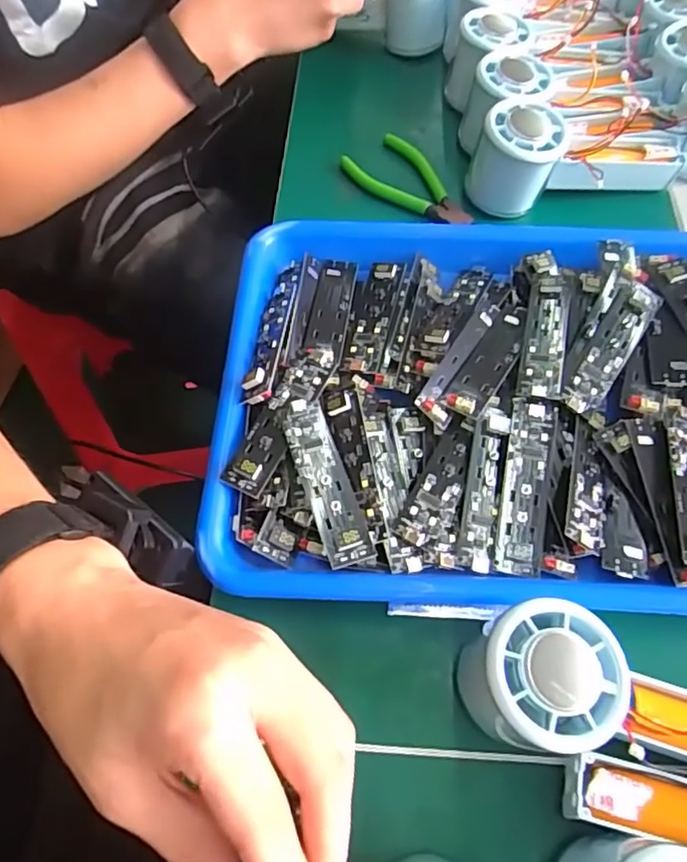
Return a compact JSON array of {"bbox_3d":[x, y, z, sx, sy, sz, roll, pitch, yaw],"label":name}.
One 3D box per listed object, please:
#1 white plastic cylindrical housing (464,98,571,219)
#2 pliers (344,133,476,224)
[{"bbox_3d":[0.123,-0.198,0.431,0.058,0.061,0.056,0,61,-1],"label":"white plastic cylindrical housing"},{"bbox_3d":[0.056,-0.189,0.464,0.059,0.015,0.110,-37,68,-19],"label":"pliers"}]

